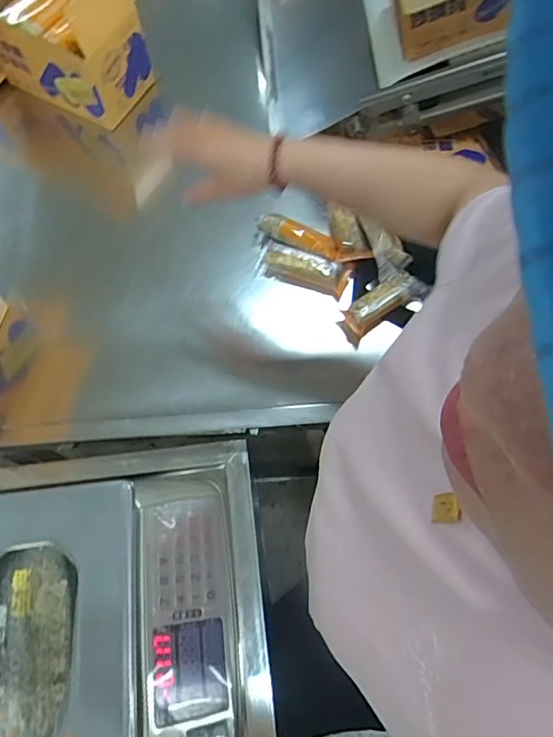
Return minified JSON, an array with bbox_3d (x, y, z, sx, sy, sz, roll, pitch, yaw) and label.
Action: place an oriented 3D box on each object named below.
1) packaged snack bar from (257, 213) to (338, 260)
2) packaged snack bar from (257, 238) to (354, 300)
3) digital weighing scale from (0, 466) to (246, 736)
[{"bbox_3d":[0.033,-0.193,0.746,0.126,0.024,0.034,30,69,13],"label":"packaged snack bar"},{"bbox_3d":[0.036,-0.146,0.738,0.135,0.034,0.049,23,68,10],"label":"packaged snack bar"},{"bbox_3d":[-0.223,0.295,0.589,0.357,0.090,0.337,-7,66,-3],"label":"digital weighing scale"}]

